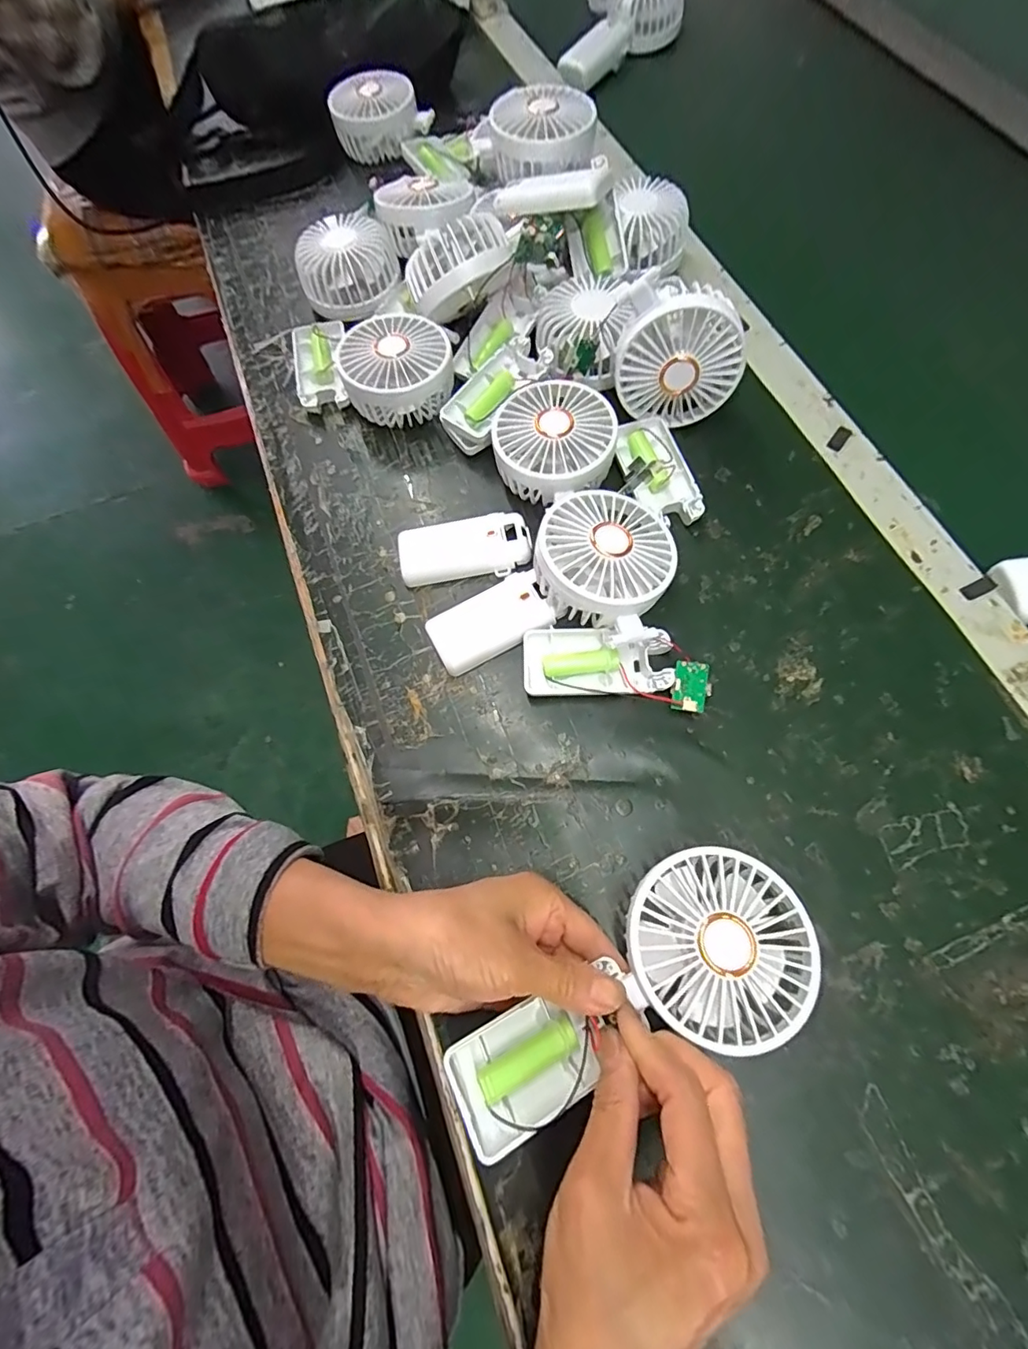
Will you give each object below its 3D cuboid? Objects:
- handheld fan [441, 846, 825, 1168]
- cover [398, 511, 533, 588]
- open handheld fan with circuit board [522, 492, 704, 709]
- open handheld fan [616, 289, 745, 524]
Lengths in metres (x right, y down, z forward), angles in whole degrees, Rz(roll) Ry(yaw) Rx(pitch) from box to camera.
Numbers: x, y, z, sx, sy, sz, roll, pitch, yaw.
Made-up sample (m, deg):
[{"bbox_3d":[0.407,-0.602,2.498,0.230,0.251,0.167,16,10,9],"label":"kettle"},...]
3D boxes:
[{"bbox_3d":[0.057,0.152,0.245,0.177,0.027,0.081,-27,71,-7],"label":"handheld fan"},{"bbox_3d":[-0.036,-0.091,0.376,0.093,0.019,0.044,-9,70,1],"label":"cover"},{"bbox_3d":[0.067,-0.051,0.333,0.115,0.053,0.133,6,70,5],"label":"open handheld fan with circuit board"},{"bbox_3d":[0.106,-0.177,0.354,0.078,0.087,0.130,13,71,9],"label":"open handheld fan"}]

